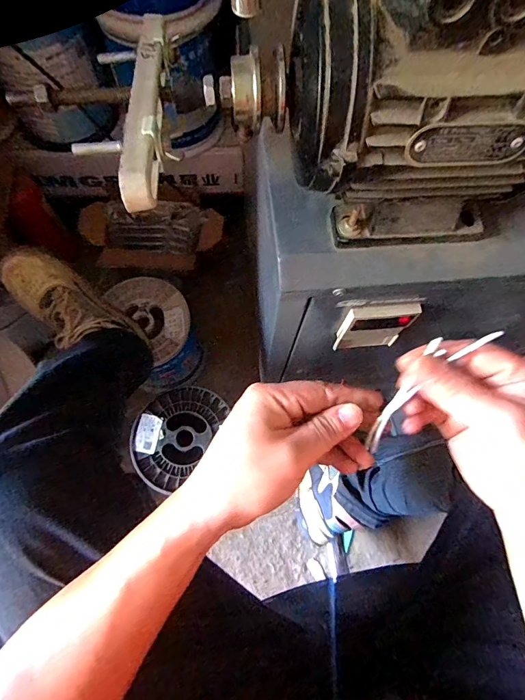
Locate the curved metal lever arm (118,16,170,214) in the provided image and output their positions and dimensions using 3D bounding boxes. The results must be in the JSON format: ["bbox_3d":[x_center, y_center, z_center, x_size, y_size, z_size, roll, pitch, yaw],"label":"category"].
[{"bbox_3d":[-0.071,-0.154,0.236,0.018,0.022,0.176,-3,63,-3],"label":"curved metal lever arm"}]

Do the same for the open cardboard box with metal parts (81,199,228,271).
[{"bbox_3d":[-0.245,-0.263,0.877,0.302,0.094,0.143,-5,75,-3],"label":"open cardboard box with metal parts"}]

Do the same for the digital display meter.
[{"bbox_3d":[0.123,-0.024,0.428,0.079,0.099,0.016,-7,75,-4],"label":"digital display meter"}]

